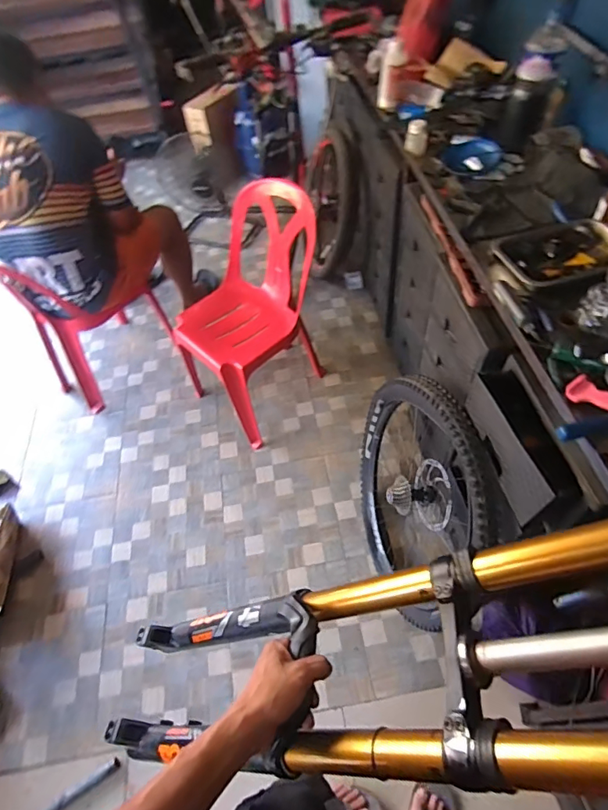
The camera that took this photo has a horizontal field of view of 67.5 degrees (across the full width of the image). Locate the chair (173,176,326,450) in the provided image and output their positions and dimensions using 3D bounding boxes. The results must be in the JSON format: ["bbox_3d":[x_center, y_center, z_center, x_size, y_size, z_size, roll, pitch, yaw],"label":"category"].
[{"bbox_3d":[-0.216,-0.300,1.657,0.418,0.775,0.518,29,62,24],"label":"chair"}]

